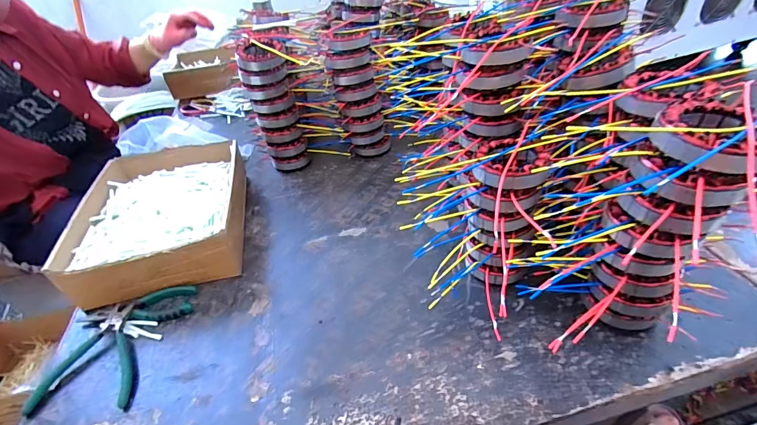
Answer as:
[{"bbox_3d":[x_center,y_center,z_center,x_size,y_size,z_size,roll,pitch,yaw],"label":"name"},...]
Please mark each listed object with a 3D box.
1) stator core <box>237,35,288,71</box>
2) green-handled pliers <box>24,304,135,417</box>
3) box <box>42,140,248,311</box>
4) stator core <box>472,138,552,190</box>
[{"bbox_3d":[-0.215,-0.295,0.697,0.089,0.042,0.086,-9,40,-1],"label":"stator core"},{"bbox_3d":[-0.357,0.181,0.482,0.116,0.024,0.134,-6,38,1],"label":"green-handled pliers"},{"bbox_3d":[-0.367,-0.007,0.669,0.243,0.087,0.346,-14,39,-9],"label":"box"},{"bbox_3d":[0.154,-0.059,0.441,0.085,0.034,0.078,-20,41,-14],"label":"stator core"}]

